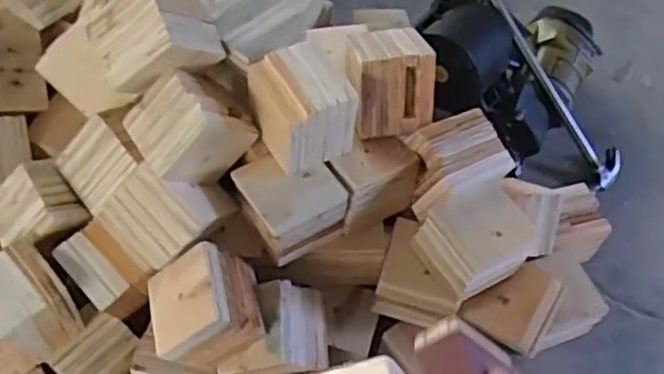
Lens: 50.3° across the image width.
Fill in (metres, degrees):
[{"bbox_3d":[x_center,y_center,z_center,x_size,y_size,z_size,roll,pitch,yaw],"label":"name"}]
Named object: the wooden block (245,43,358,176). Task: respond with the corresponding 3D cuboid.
[{"bbox_3d":[-0.034,-0.087,0.758,0.080,0.090,0.101,-28,62,-23],"label":"wooden block"}]

